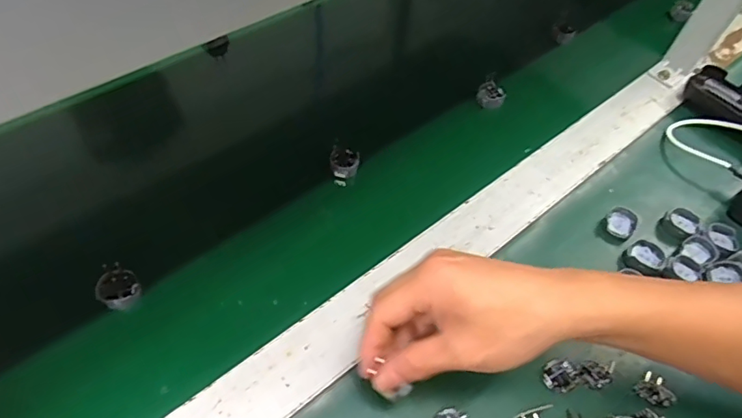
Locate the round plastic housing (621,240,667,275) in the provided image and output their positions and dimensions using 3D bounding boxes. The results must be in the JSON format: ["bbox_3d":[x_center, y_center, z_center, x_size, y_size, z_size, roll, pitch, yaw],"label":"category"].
[{"bbox_3d":[0.220,0.041,0.420,0.029,0.012,0.029,2,54,-3],"label":"round plastic housing"}]

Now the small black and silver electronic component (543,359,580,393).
[{"bbox_3d":[0.132,0.117,0.365,0.022,0.009,0.022,2,54,-3],"label":"small black and silver electronic component"}]

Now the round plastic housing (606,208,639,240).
[{"bbox_3d":[0.211,0.012,0.439,0.024,0.012,0.026,2,54,-3],"label":"round plastic housing"}]

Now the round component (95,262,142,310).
[{"bbox_3d":[-0.187,0.058,0.385,0.026,0.021,0.028,2,54,-3],"label":"round component"}]

